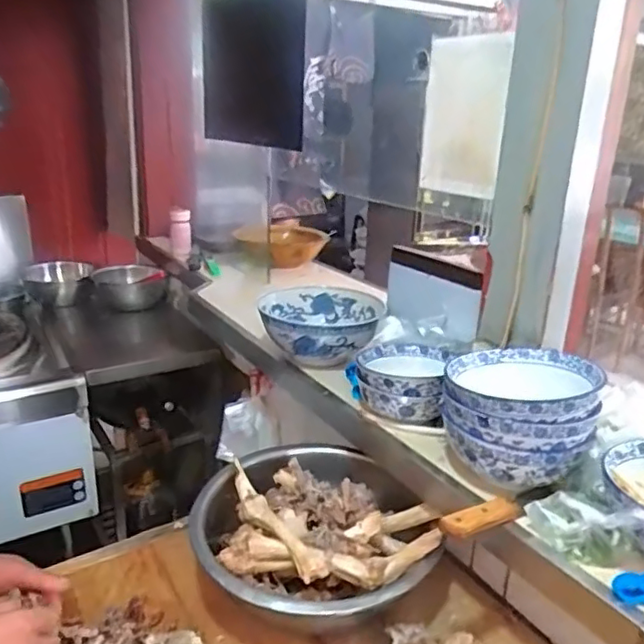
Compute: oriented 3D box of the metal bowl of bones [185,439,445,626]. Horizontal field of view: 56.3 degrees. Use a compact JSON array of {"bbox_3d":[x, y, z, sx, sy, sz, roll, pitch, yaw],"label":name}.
[{"bbox_3d":[-0.024,0.315,0.881,0.304,0.138,0.343,-12,23,-27],"label":"metal bowl of bones"}]

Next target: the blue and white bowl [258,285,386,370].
[{"bbox_3d":[-0.002,0.022,1.169,0.221,0.118,0.227,2,20,-1],"label":"blue and white bowl"}]

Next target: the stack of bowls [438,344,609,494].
[{"bbox_3d":[0.261,0.128,0.804,0.182,0.140,0.192,11,21,23],"label":"stack of bowls"}]

